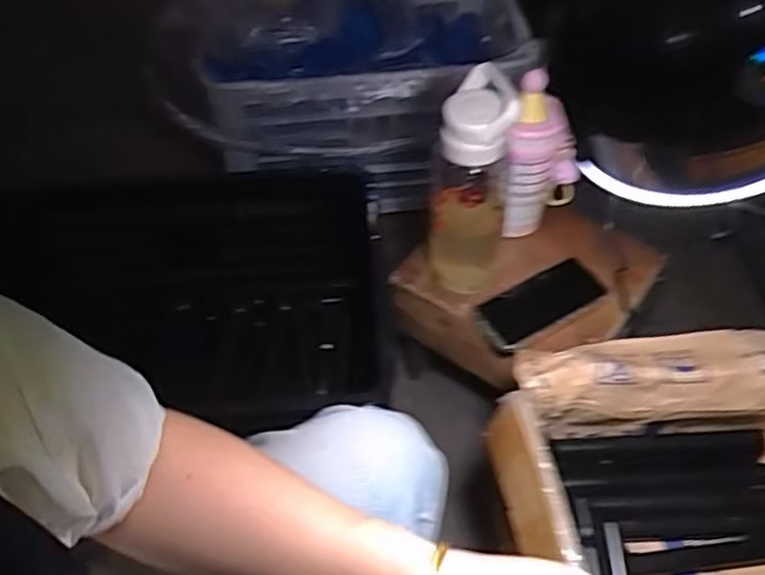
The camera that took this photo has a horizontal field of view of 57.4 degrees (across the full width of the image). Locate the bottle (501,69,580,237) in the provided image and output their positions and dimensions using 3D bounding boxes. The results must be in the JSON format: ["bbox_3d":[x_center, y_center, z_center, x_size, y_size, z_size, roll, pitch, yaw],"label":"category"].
[{"bbox_3d":[0.196,-0.156,0.872,0.092,0.208,0.092,12,54,11],"label":"bottle"}]

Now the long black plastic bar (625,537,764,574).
[{"bbox_3d":[0.353,0.261,0.686,0.232,0.014,0.024,-7,53,-3],"label":"long black plastic bar"}]

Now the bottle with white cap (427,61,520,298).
[{"bbox_3d":[0.101,-0.111,0.805,0.087,0.273,0.086,4,53,5],"label":"bottle with white cap"}]

